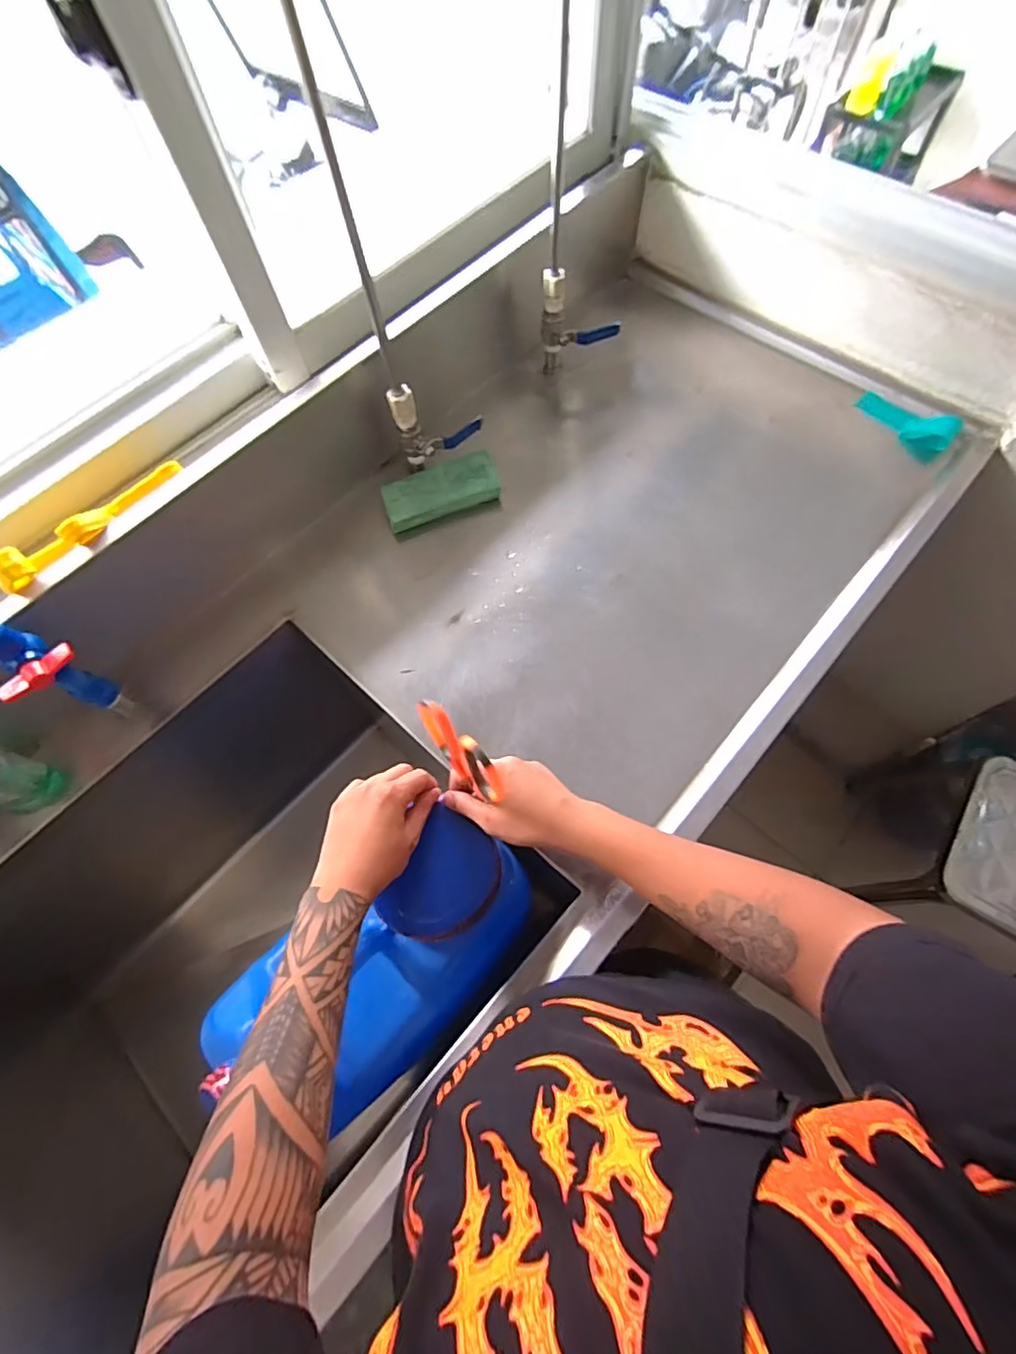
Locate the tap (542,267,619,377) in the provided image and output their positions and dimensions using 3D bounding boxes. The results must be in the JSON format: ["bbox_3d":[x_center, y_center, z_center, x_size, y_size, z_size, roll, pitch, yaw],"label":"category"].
[{"bbox_3d":[0.096,-0.466,0.770,0.104,0.159,0.030,13,68,9],"label":"tap"}]

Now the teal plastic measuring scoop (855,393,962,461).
[{"bbox_3d":[0.530,-0.345,0.748,0.055,0.034,0.132,-34,69,-11],"label":"teal plastic measuring scoop"}]

